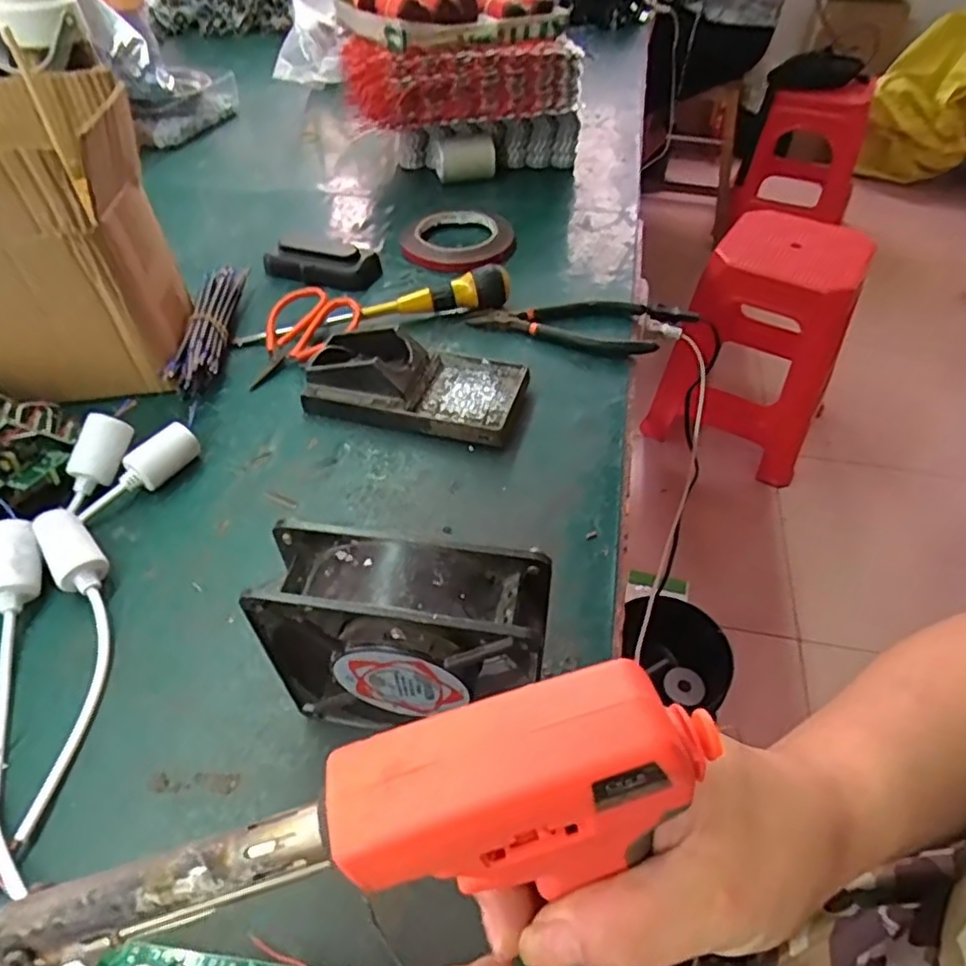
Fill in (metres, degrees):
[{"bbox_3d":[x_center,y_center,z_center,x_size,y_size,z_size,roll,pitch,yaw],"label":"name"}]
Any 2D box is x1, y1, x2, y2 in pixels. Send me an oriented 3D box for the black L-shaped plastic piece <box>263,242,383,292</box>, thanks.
[{"bbox_3d":[-0.155,-0.206,0.617,0.107,0.024,0.042,11,49,11],"label":"black L-shaped plastic piece"}]

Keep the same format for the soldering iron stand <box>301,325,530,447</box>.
[{"bbox_3d":[-0.050,-0.078,0.489,0.155,0.042,0.079,11,49,11],"label":"soldering iron stand"}]

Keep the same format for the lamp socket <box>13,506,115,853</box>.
[{"bbox_3d":[-0.221,0.099,0.333,0.039,0.034,0.201,-11,48,-9],"label":"lamp socket"}]

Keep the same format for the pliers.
[{"bbox_3d":[0.067,-0.138,0.557,0.156,0.016,0.066,11,49,11],"label":"pliers"}]

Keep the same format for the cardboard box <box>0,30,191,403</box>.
[{"bbox_3d":[-0.338,-0.172,0.476,0.197,0.201,0.155,-9,48,-7],"label":"cardboard box"}]

